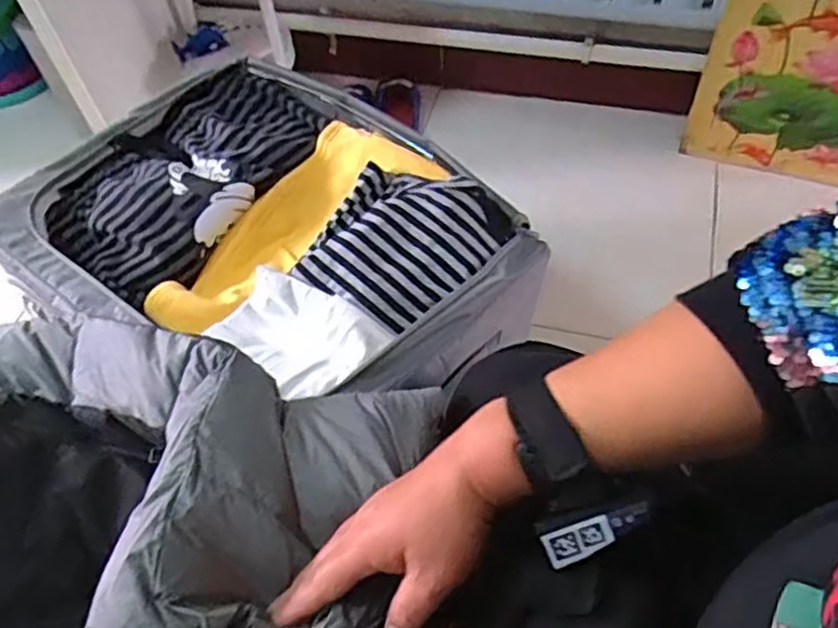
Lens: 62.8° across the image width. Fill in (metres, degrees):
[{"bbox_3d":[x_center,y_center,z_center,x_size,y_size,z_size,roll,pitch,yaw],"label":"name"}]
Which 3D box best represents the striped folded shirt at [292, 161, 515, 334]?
[{"bbox_3d":[-0.020,-0.091,0.789,0.205,0.056,0.193,26,61,20],"label":"striped folded shirt"}]

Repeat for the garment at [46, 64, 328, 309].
[{"bbox_3d":[-0.312,-0.194,0.928,0.248,0.080,0.372,30,63,23],"label":"garment"}]

